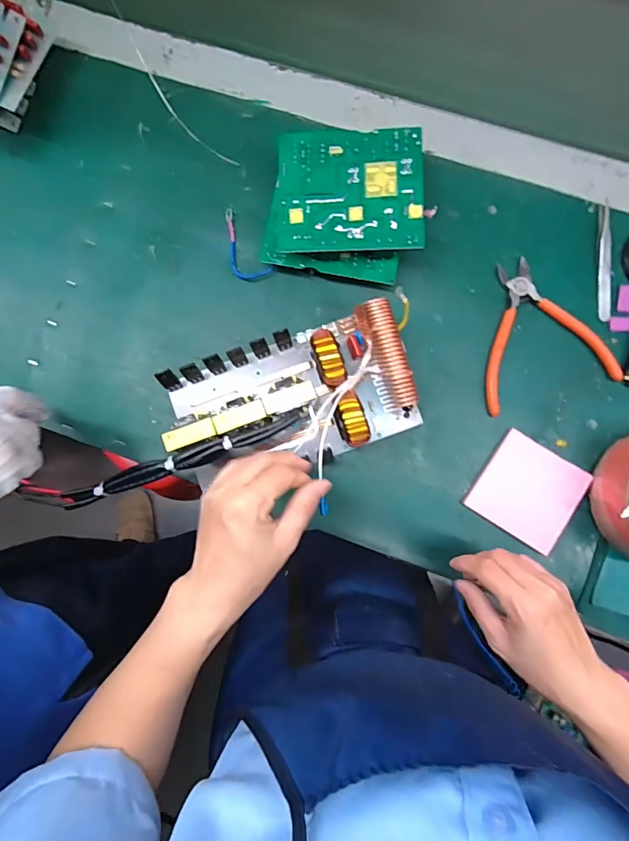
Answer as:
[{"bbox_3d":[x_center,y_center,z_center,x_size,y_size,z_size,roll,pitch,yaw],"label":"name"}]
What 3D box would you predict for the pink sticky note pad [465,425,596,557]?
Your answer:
[{"bbox_3d":[0.202,0.068,0.403,0.088,0.010,0.085,32,89,4],"label":"pink sticky note pad"}]

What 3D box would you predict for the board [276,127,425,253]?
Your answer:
[{"bbox_3d":[0.032,-0.211,0.390,0.132,0.006,0.112,1,86,5],"label":"board"}]

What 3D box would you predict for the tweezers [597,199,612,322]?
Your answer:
[{"bbox_3d":[0.280,-0.153,0.410,0.012,0.009,0.111,-2,87,3],"label":"tweezers"}]

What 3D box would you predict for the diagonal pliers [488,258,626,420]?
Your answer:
[{"bbox_3d":[0.209,-0.087,0.411,0.122,0.010,0.136,-18,86,2],"label":"diagonal pliers"}]

